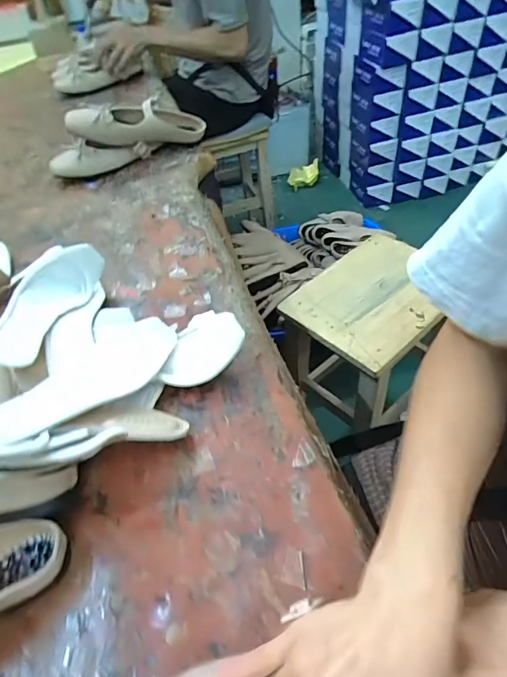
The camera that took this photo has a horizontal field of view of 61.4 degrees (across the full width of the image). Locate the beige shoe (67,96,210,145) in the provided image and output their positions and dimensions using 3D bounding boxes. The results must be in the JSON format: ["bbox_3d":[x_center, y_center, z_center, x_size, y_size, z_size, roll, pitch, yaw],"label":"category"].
[{"bbox_3d":[-0.218,-0.411,0.809,0.246,0.065,0.048,-9,47,-18],"label":"beige shoe"}]

